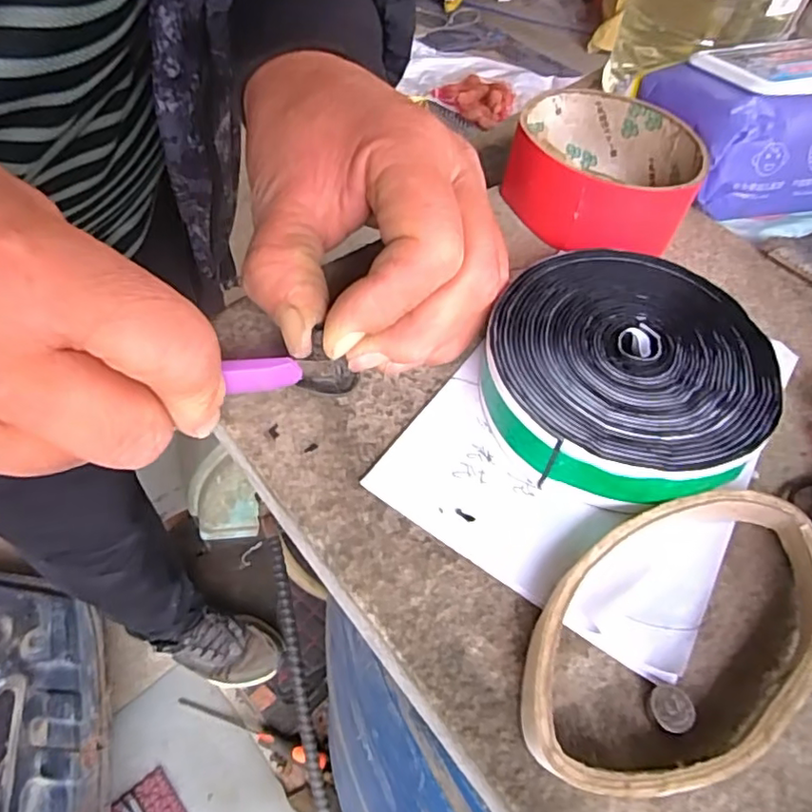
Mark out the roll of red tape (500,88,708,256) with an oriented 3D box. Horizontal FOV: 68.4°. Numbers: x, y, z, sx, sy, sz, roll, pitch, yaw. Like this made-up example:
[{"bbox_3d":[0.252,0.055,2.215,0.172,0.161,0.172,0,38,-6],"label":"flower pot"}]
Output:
[{"bbox_3d":[0.087,-0.104,0.270,0.081,0.034,0.087,4,52,-4],"label":"roll of red tape"}]

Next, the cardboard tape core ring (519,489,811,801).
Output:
[{"bbox_3d":[0.076,0.061,0.164,0.106,0.014,0.060,-28,60,-26],"label":"cardboard tape core ring"}]

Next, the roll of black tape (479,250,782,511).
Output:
[{"bbox_3d":[0.075,-0.012,0.208,0.090,0.030,0.094,4,52,-4],"label":"roll of black tape"}]

